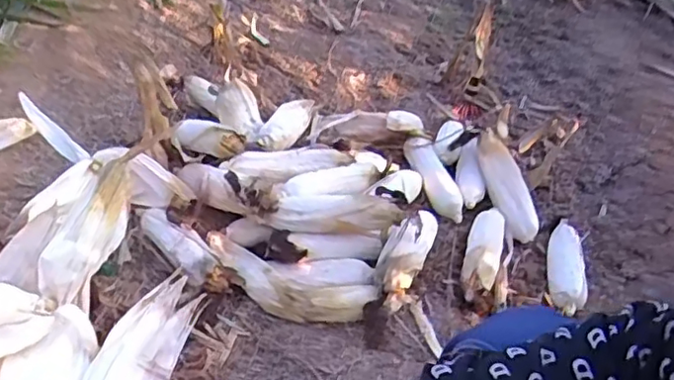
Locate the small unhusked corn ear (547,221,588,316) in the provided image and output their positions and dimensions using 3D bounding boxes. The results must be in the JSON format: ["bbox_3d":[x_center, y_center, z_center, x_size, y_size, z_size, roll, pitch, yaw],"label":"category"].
[{"bbox_3d":[0.427,0.134,1.144,0.069,0.046,0.245,10,42,10],"label":"small unhusked corn ear"}]

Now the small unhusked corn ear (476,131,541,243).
[{"bbox_3d":[0.338,-0.009,1.232,0.068,0.058,0.229,-22,88,-25],"label":"small unhusked corn ear"}]

